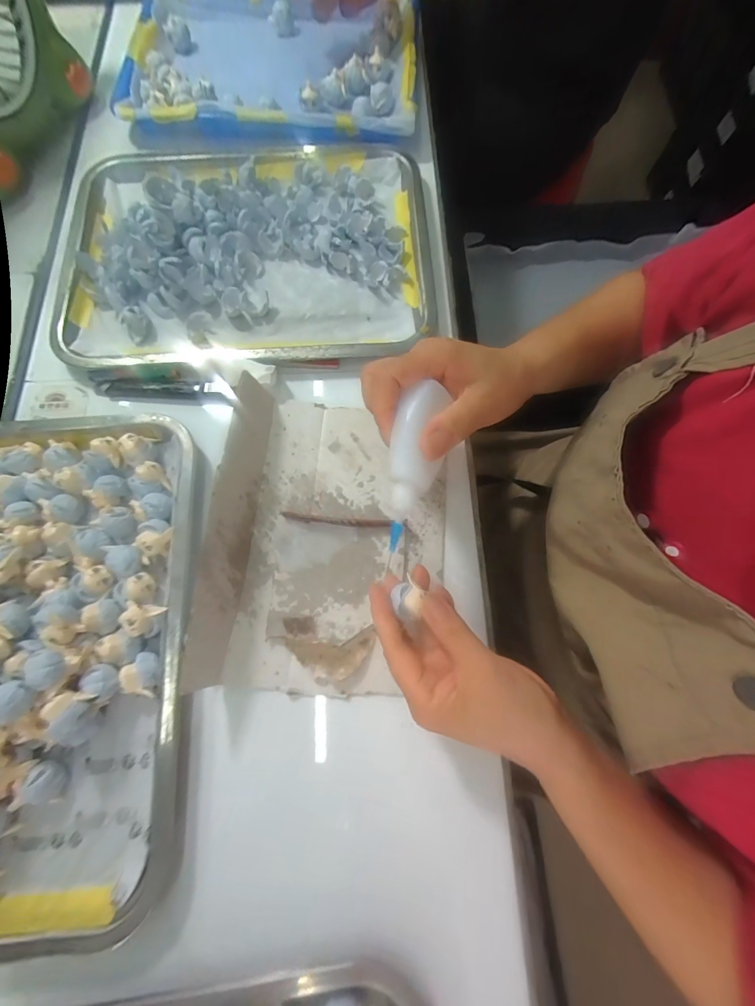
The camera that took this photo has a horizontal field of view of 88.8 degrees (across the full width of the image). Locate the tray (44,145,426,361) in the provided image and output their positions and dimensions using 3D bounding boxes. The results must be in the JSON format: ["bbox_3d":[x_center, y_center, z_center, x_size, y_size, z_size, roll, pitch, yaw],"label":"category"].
[{"bbox_3d":[-0.125,-0.253,0.370,0.348,0.029,0.260,-1,74,-1],"label":"tray"}]

